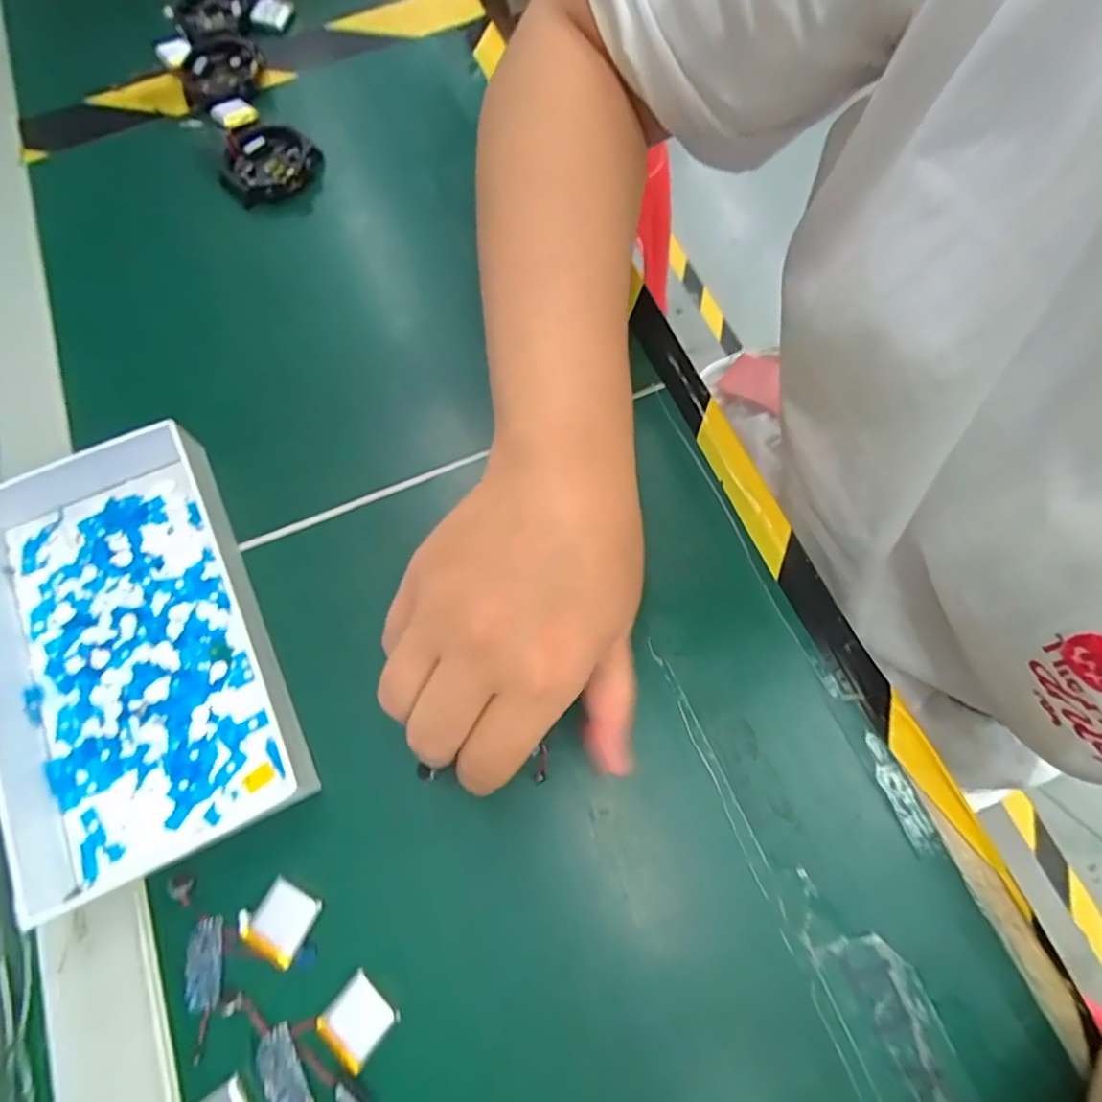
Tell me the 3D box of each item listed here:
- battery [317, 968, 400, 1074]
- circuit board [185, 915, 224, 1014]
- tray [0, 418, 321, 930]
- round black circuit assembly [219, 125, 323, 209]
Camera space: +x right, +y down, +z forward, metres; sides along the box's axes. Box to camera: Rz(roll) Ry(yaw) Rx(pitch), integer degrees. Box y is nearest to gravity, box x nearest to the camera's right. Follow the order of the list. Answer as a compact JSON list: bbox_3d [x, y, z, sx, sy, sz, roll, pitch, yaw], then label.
[{"bbox_3d":[-0.068,0.166,0.207,0.022,0.004,0.022,38,77,14],"label":"battery"},{"bbox_3d":[-0.128,0.153,0.217,0.013,0.004,0.029,-6,71,0],"label":"circuit board"},{"bbox_3d":[-0.181,0.039,0.245,0.106,0.028,0.177,-25,72,-6],"label":"tray"},{"bbox_3d":[-0.164,-0.225,0.339,0.054,0.011,0.047,-37,73,-10],"label":"round black circuit assembly"}]

